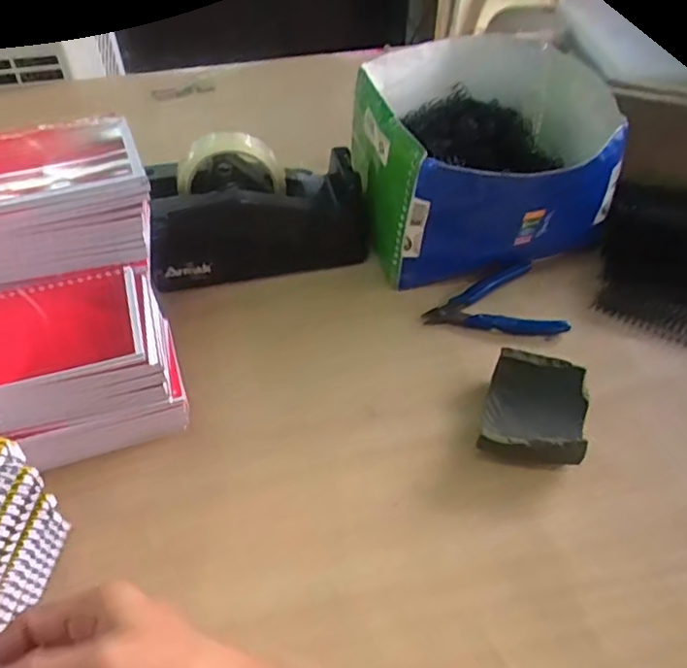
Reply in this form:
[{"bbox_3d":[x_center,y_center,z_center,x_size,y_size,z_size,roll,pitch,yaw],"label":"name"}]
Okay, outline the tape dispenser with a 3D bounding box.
[{"bbox_3d":[-0.084,-0.119,0.590,0.201,0.122,0.072,-14,51,-13],"label":"tape dispenser"}]

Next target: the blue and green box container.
[{"bbox_3d":[0.135,-0.172,0.618,0.232,0.142,0.245,-7,49,-7],"label":"blue and green box container"}]

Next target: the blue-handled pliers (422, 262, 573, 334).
[{"bbox_3d":[0.135,-0.023,0.561,0.114,0.021,0.070,-15,51,-14],"label":"blue-handled pliers"}]

